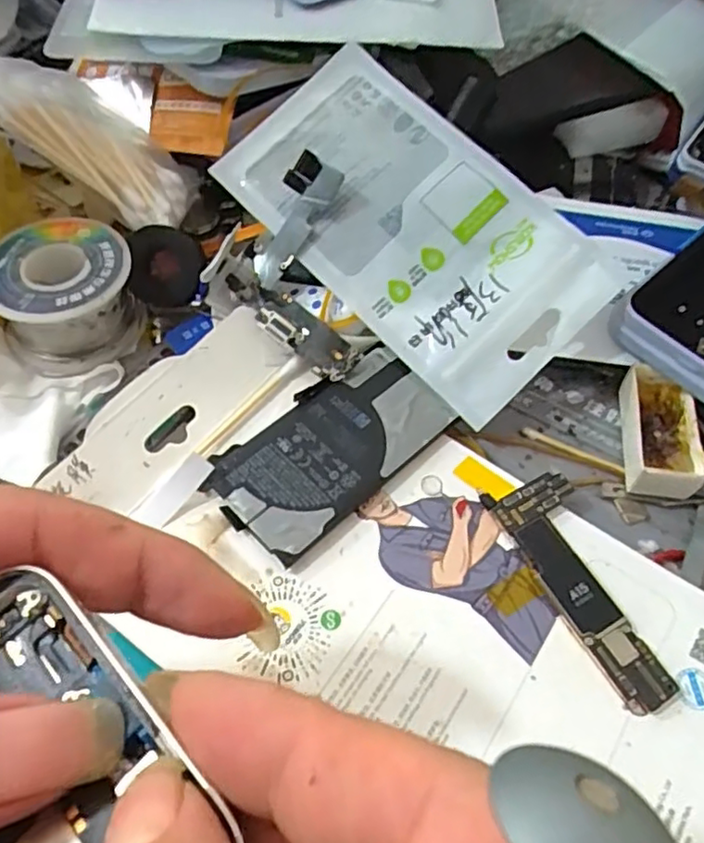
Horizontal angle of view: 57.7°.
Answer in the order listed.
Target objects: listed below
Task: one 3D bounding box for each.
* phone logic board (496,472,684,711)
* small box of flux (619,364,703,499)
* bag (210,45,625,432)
[{"bbox_3d":[0.077,0.052,0.205,0.028,0.005,0.076,-22,62,-16],"label":"phone logic board"},{"bbox_3d":[0.113,0.004,0.237,0.023,0.016,0.048,7,58,0],"label":"small box of flux"},{"bbox_3d":[0.023,-0.077,0.246,0.082,0.011,0.147,-44,78,-3],"label":"bag"}]

